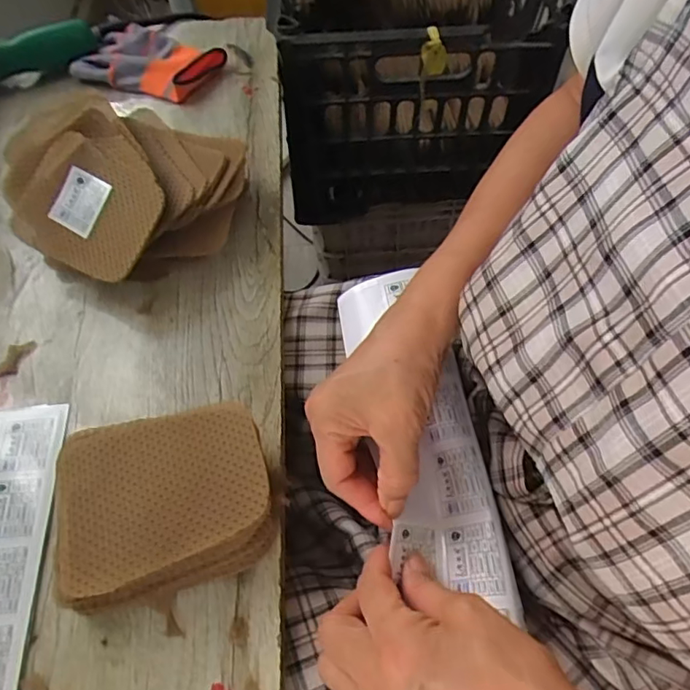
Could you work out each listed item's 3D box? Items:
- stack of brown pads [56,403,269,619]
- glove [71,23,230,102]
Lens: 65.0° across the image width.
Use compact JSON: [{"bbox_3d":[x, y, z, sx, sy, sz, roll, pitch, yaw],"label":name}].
[{"bbox_3d":[-0.108,0.096,0.341,0.123,0.043,0.103,-15,60,-4],"label":"stack of brown pads"},{"bbox_3d":[-0.203,-0.301,0.573,0.142,0.026,0.084,20,64,15],"label":"glove"}]

